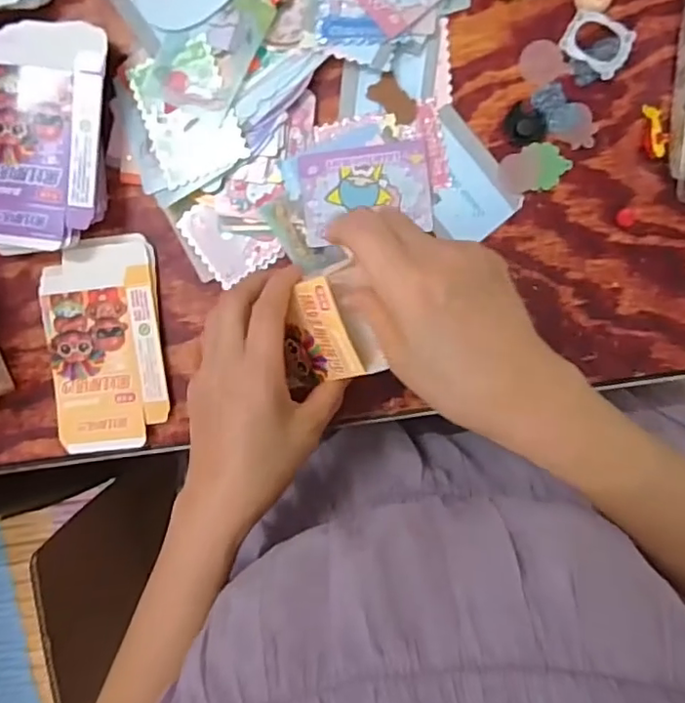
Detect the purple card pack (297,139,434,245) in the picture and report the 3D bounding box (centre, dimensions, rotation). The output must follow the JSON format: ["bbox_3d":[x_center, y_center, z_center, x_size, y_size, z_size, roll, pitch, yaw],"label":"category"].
[{"bbox_3d":[0.017,-0.111,0.421,0.089,0.004,0.062,-7,96,-1],"label":"purple card pack"}]

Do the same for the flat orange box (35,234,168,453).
[{"bbox_3d":[-0.176,-0.004,0.448,0.085,0.009,0.153,-3,96,5],"label":"flat orange box"}]

